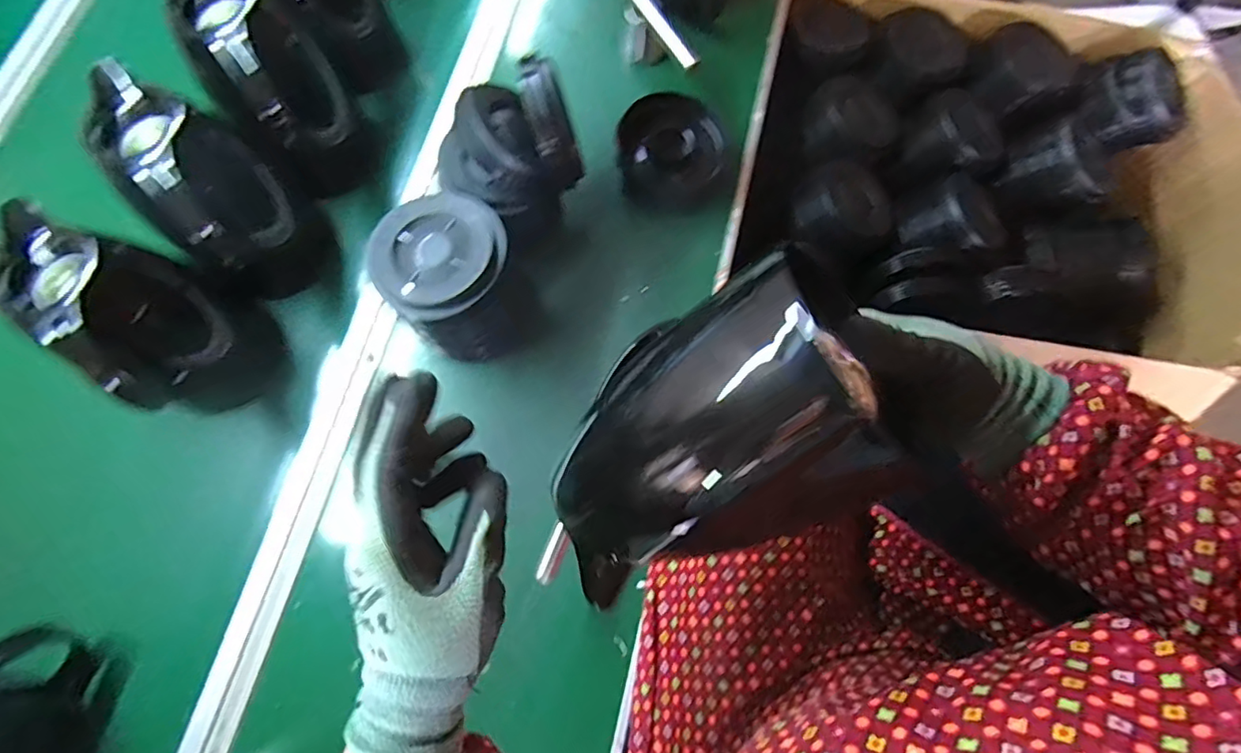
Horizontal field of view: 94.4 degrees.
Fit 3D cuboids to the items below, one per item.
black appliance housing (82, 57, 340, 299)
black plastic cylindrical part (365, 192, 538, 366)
[{"bbox_3d":[-0.369,-0.153,0.539,0.090,0.212,0.132,2,74,2],"label":"black appliance housing"},{"bbox_3d":[-0.156,-0.090,0.562,0.126,0.131,0.116,-34,76,-8],"label":"black plastic cylindrical part"}]

